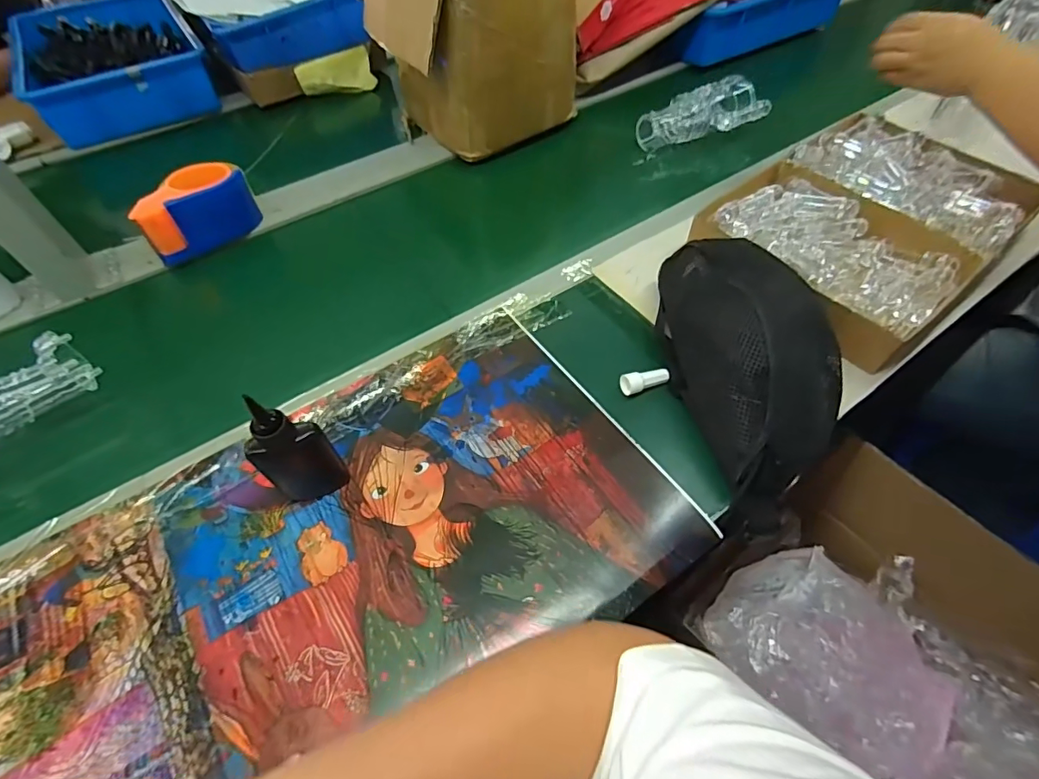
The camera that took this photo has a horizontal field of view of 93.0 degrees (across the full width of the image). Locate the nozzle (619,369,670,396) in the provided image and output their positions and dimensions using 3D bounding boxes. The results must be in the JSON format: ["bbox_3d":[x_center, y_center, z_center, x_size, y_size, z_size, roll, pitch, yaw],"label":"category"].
[{"bbox_3d":[0.130,-0.009,0.503,0.051,0.016,0.020,-12,56,-8],"label":"nozzle"}]

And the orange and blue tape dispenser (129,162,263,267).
[{"bbox_3d":[-0.422,-0.237,0.643,0.142,0.076,0.078,-39,63,-23],"label":"orange and blue tape dispenser"}]

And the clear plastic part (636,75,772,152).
[{"bbox_3d":[0.280,-0.418,0.761,0.188,0.051,0.078,-21,57,-13],"label":"clear plastic part"}]

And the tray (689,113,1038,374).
[{"bbox_3d":[0.425,-0.219,0.598,0.393,0.043,0.277,-36,69,-18],"label":"tray"}]

